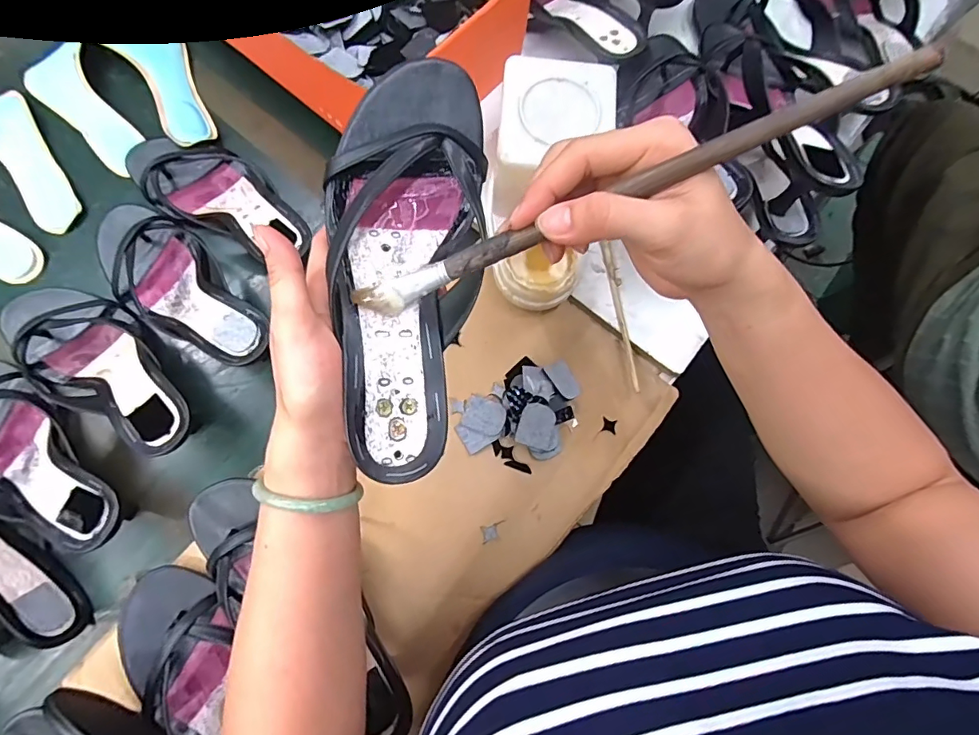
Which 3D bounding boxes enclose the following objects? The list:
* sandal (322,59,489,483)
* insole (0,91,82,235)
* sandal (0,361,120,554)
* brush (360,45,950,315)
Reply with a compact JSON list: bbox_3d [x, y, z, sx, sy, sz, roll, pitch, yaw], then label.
[{"bbox_3d":[-0.050,-0.058,0.289,0.087,0.045,0.234,2,82,-1],"label":"sandal"},{"bbox_3d":[-0.487,-0.221,0.516,0.183,0.010,0.079,40,79,8],"label":"insole"},{"bbox_3d":[-0.403,0.075,0.421,0.245,0.049,0.096,32,77,20],"label":"sandal"},{"bbox_3d":[0.050,-0.077,0.233,0.267,0.012,0.013,-20,76,19],"label":"brush"}]

